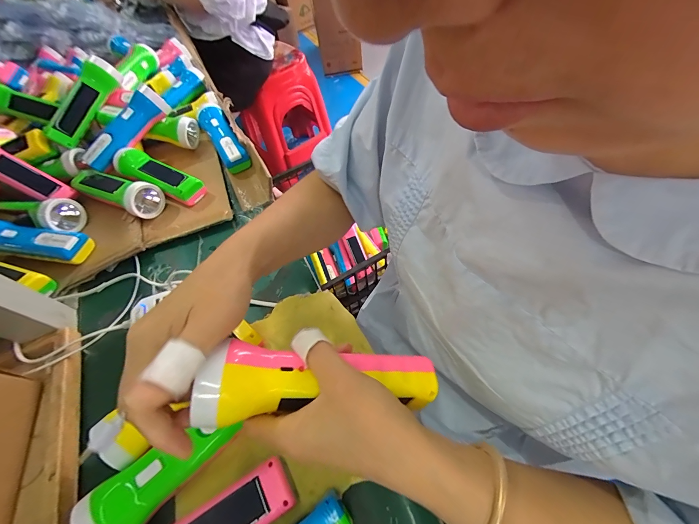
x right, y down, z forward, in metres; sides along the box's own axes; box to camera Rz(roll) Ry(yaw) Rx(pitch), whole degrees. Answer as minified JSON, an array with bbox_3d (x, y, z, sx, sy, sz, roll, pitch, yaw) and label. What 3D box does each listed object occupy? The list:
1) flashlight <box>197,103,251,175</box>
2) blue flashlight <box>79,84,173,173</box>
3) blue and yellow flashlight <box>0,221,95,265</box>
[{"bbox_3d":[-0.230,-0.226,0.545,0.046,0.046,0.166,-29,58,-11],"label":"flashlight"},{"bbox_3d":[-0.375,-0.219,0.499,0.037,0.045,0.162,40,86,26],"label":"blue flashlight"},{"bbox_3d":[-0.450,-0.029,0.424,0.171,0.039,0.046,4,58,10],"label":"blue and yellow flashlight"}]

